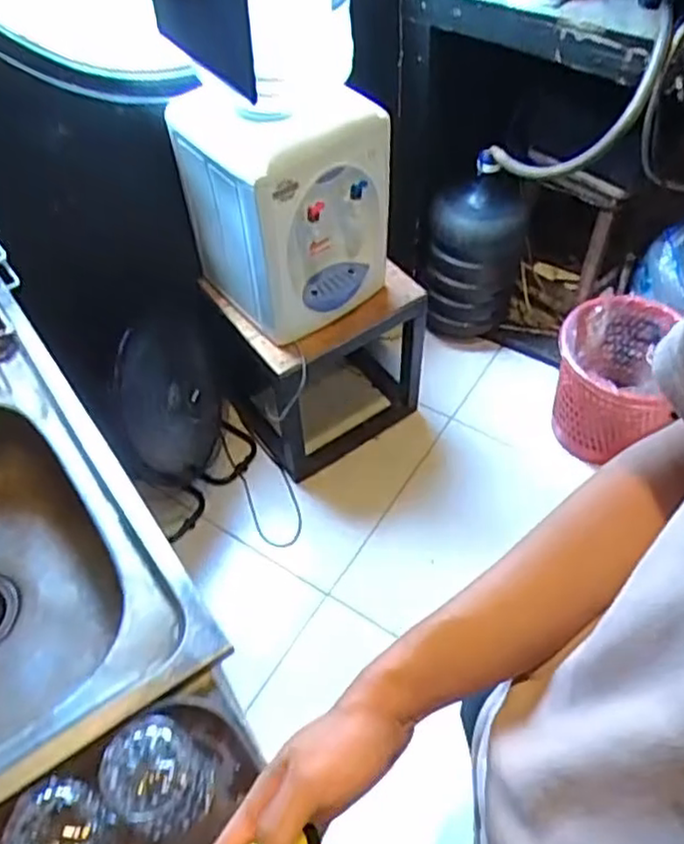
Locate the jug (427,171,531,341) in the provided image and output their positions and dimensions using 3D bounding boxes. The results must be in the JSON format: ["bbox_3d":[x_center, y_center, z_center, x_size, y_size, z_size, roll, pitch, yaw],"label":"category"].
[{"bbox_3d":[0.343,-0.426,1.776,0.223,0.407,0.258,11,54,10],"label":"jug"}]

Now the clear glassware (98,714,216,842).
[{"bbox_3d":[-0.166,0.333,0.637,0.083,0.112,0.083,20,56,16],"label":"clear glassware"}]

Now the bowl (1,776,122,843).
[{"bbox_3d":[-0.239,0.362,0.601,0.086,0.075,0.079,7,53,7],"label":"bowl"}]

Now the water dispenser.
[{"bbox_3d":[-0.108,-0.420,1.348,0.294,0.422,0.288,-30,58,-20],"label":"water dispenser"}]

